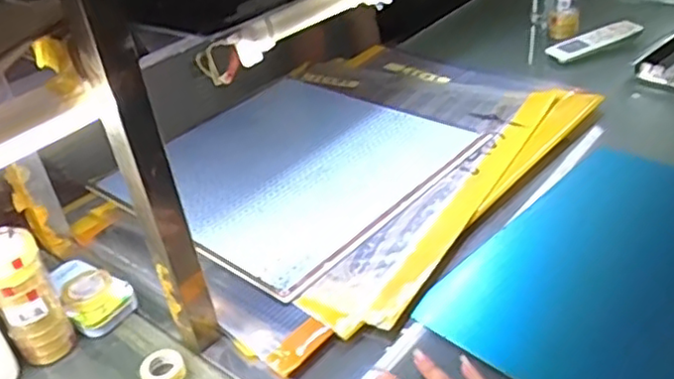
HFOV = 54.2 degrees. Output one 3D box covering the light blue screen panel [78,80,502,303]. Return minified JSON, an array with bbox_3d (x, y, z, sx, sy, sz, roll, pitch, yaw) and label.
[{"bbox_3d":[-0.059,-0.037,0.907,0.386,0.018,0.391,24,45,38],"label":"light blue screen panel"}]

